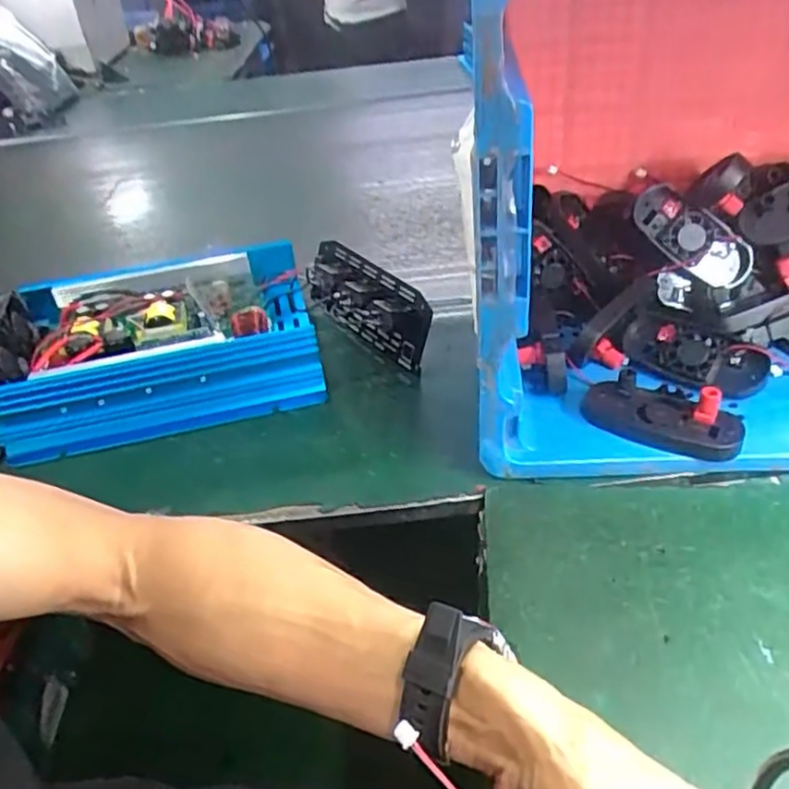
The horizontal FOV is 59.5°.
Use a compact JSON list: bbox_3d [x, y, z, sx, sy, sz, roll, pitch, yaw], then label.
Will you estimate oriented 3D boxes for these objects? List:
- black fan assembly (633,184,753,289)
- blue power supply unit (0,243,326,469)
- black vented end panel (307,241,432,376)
[{"bbox_3d":[0.277,-0.144,0.638,0.120,0.046,0.030,37,43,-3],"label":"black fan assembly"},{"bbox_3d":[-0.238,-0.055,0.683,0.306,0.081,0.222,-14,37,-11],"label":"blue power supply unit"},{"bbox_3d":[-0.038,-0.090,0.705,0.065,0.064,0.187,-25,40,-25],"label":"black vented end panel"}]

